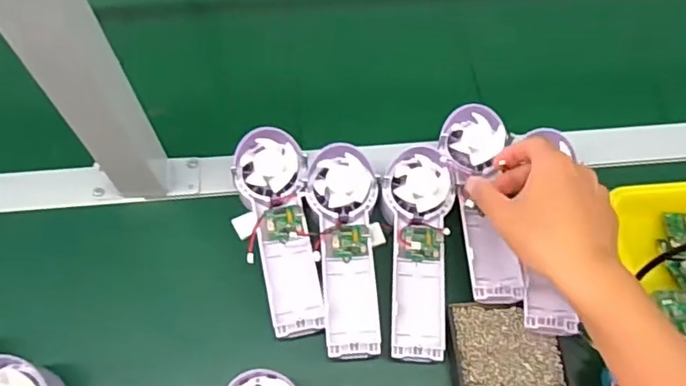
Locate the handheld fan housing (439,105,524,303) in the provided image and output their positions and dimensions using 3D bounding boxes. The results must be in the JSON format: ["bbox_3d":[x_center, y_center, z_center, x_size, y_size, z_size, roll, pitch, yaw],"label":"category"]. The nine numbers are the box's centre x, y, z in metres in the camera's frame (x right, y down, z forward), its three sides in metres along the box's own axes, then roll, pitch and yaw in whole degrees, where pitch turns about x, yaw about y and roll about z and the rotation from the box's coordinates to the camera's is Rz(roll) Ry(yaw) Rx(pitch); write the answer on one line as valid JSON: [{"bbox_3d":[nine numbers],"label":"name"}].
[{"bbox_3d":[0.120,0.004,0.491,0.053,0.022,0.178,-2,67,-2],"label":"handheld fan housing"}]

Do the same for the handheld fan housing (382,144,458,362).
[{"bbox_3d":[0.060,0.045,0.477,0.060,0.025,0.178,7,64,3],"label":"handheld fan housing"}]

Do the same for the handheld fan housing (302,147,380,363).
[{"bbox_3d":[-0.001,0.045,0.475,0.060,0.026,0.175,0,64,-1],"label":"handheld fan housing"}]

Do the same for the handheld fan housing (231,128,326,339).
[{"bbox_3d":[-0.056,0.031,0.482,0.063,0.032,0.174,-10,65,-6],"label":"handheld fan housing"}]

